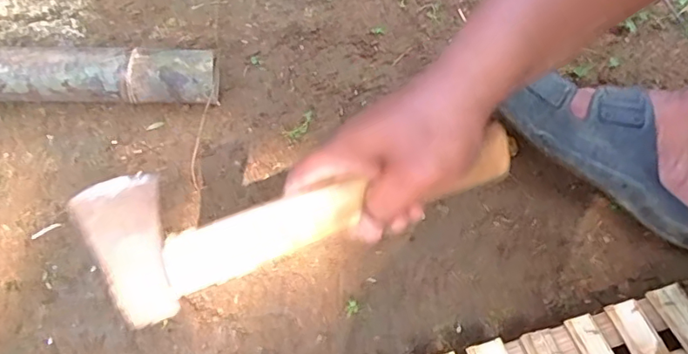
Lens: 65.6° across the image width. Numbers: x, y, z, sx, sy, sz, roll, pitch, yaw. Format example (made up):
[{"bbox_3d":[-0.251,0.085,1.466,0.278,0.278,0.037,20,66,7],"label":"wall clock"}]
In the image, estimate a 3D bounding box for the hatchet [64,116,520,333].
[{"bbox_3d":[-0.019,0.013,0.352,0.272,0.086,0.034,-14,20,-15],"label":"hatchet"}]

